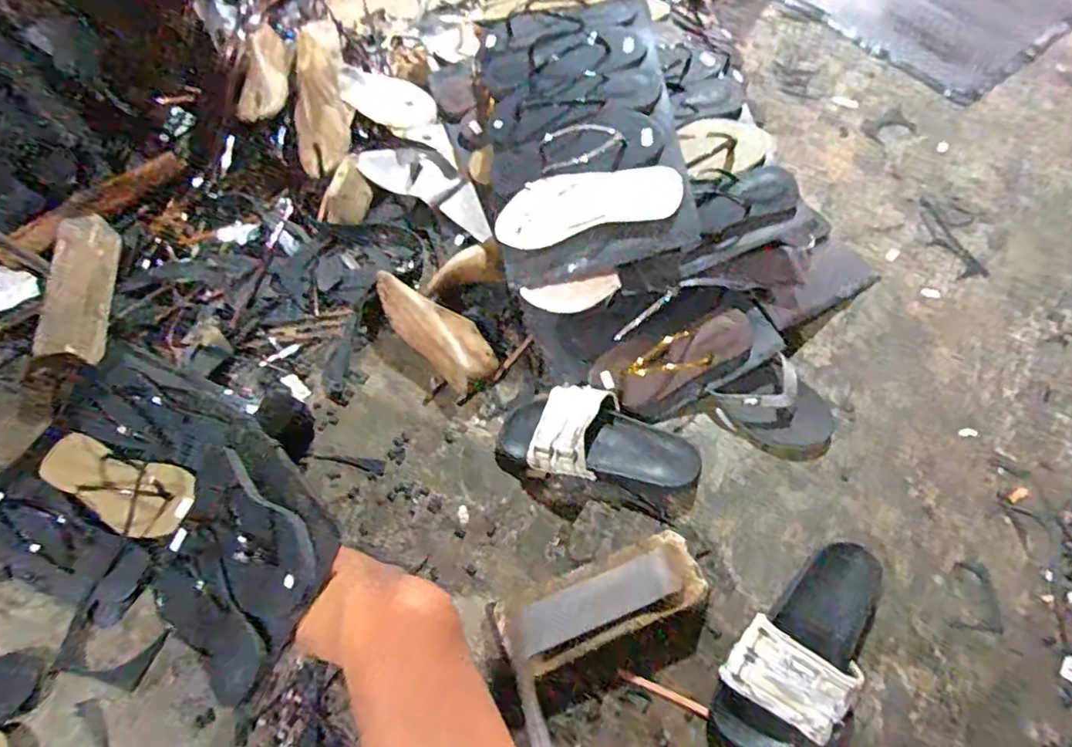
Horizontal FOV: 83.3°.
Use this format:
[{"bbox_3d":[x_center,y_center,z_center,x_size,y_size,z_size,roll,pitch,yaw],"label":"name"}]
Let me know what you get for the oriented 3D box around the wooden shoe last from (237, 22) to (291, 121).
[{"bbox_3d":[-0.452,-0.499,1.014,0.050,0.053,0.175,5,76,5],"label":"wooden shoe last"}]

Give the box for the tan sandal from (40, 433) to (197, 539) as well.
[{"bbox_3d":[-0.532,0.140,0.762,0.203,0.028,0.088,18,64,11],"label":"tan sandal"}]

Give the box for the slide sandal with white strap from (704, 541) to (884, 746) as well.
[{"bbox_3d":[0.292,0.299,0.653,0.117,0.063,0.282,39,69,20],"label":"slide sandal with white strap"}]

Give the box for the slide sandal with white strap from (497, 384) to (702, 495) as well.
[{"bbox_3d":[0.083,0.082,0.789,0.264,0.060,0.122,9,62,6],"label":"slide sandal with white strap"}]

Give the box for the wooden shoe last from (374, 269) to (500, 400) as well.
[{"bbox_3d":[-0.147,-0.067,0.873,0.085,0.068,0.224,-41,68,-19],"label":"wooden shoe last"}]

